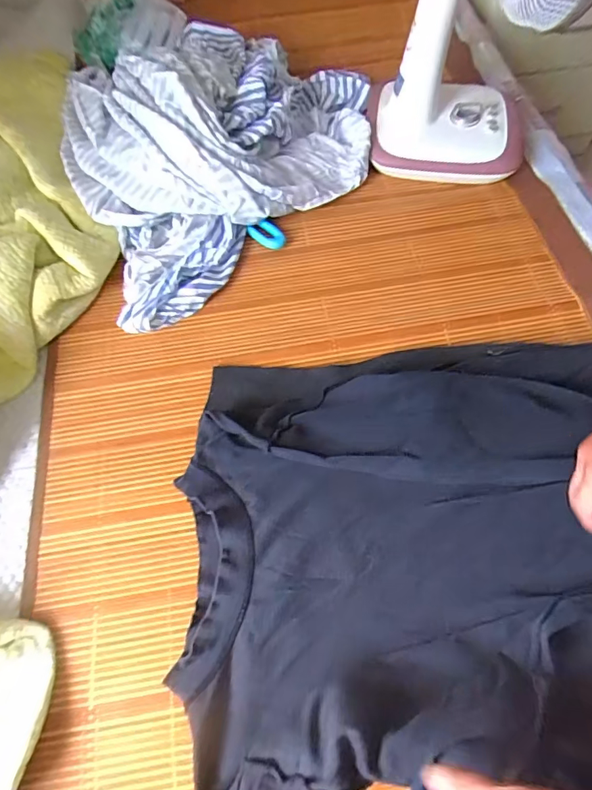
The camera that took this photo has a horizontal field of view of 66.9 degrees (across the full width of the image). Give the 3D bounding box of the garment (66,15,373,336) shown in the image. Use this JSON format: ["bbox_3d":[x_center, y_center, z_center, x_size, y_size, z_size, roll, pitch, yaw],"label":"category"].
[{"bbox_3d":[-0.140,-0.400,0.677,0.396,0.142,0.536,40,72,20],"label":"garment"}]

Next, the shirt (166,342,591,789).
[{"bbox_3d":[0.205,0.124,0.439,0.615,0.053,0.409,-2,63,2],"label":"shirt"}]

